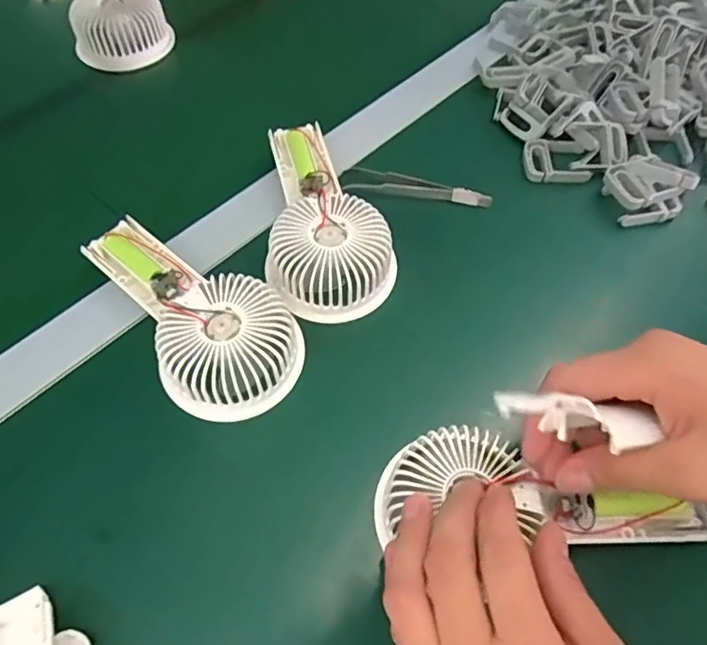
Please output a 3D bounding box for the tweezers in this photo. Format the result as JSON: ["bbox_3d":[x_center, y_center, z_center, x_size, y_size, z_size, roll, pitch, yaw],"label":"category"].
[{"bbox_3d":[0.049,-0.100,0.426,0.107,0.014,0.020,12,59,7],"label":"tweezers"}]

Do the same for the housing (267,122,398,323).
[{"bbox_3d":[-0.026,-0.079,0.394,0.086,0.038,0.165,-14,60,-9],"label":"housing"}]

